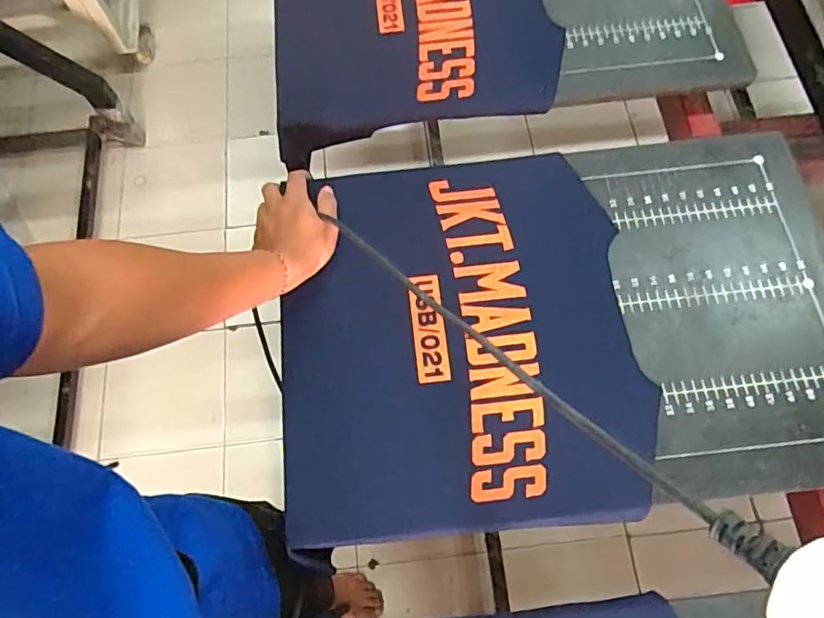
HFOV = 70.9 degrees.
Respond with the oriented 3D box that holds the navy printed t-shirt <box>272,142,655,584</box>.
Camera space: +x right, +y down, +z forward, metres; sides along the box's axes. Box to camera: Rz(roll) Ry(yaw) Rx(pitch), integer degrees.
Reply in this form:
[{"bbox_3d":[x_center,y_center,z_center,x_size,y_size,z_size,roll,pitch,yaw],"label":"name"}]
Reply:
[{"bbox_3d":[0.045,0.027,0.627,0.369,0.064,0.412,-5,69,0],"label":"navy printed t-shirt"}]

